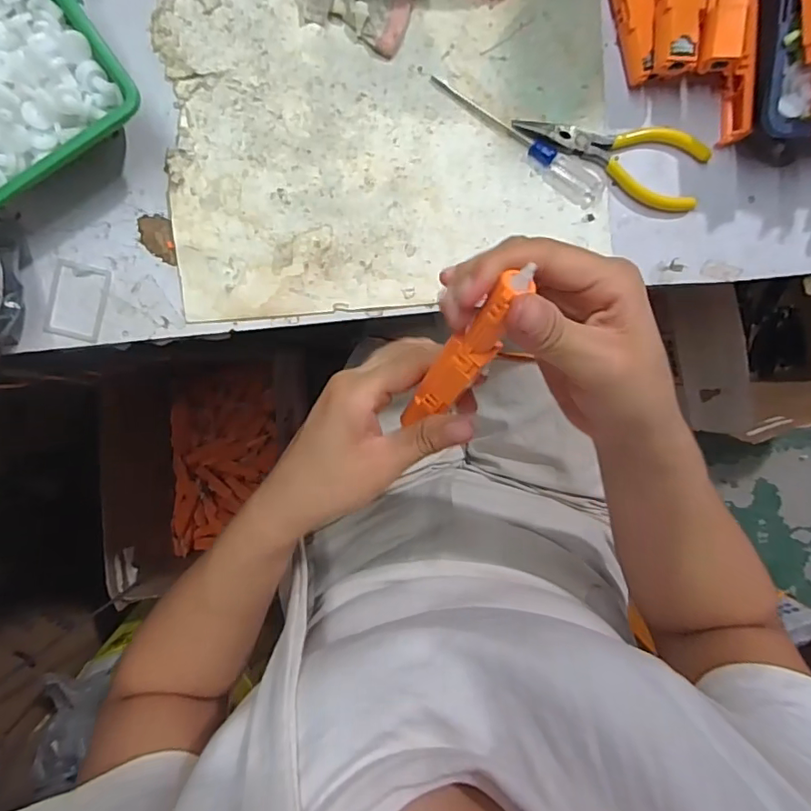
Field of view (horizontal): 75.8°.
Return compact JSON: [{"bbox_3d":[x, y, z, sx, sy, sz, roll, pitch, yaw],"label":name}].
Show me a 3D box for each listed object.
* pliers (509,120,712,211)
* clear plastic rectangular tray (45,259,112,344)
[{"bbox_3d":[0.133,-0.164,0.334,0.127,0.009,0.047,14,96,-6],"label":"pliers"},{"bbox_3d":[-0.200,-0.063,0.317,0.032,0.004,0.044,14,96,-6],"label":"clear plastic rectangular tray"}]

